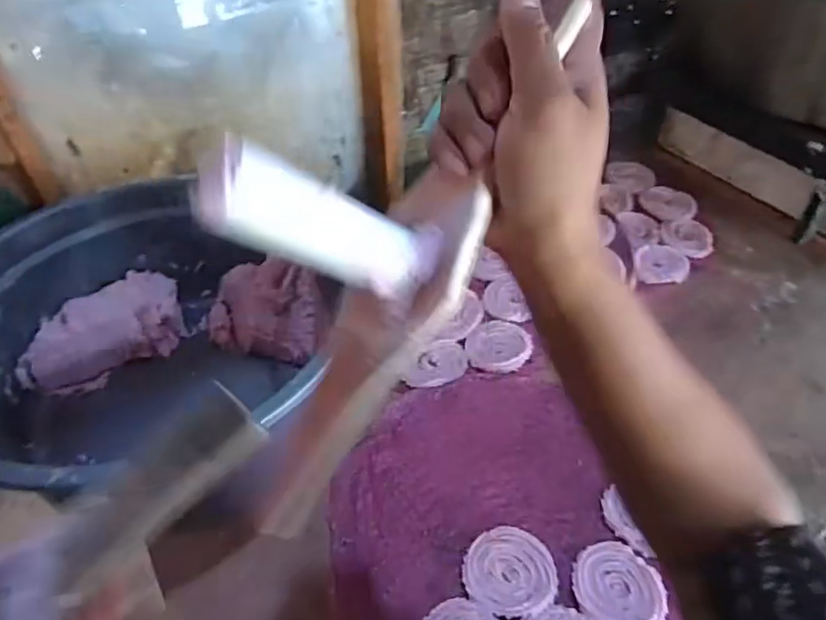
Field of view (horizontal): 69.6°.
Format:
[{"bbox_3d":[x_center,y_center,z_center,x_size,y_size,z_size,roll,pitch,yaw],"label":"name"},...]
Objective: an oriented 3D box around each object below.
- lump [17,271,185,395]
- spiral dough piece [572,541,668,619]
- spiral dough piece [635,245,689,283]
[{"bbox_3d":[-0.369,0.029,0.723,0.196,0.073,0.084,-34,54,-25],"label":"lump"},{"bbox_3d":[0.186,0.249,0.537,0.081,0.021,0.074,-2,47,2],"label":"spiral dough piece"},{"bbox_3d":[0.353,-0.066,0.845,0.069,0.017,0.064,7,47,9],"label":"spiral dough piece"}]

